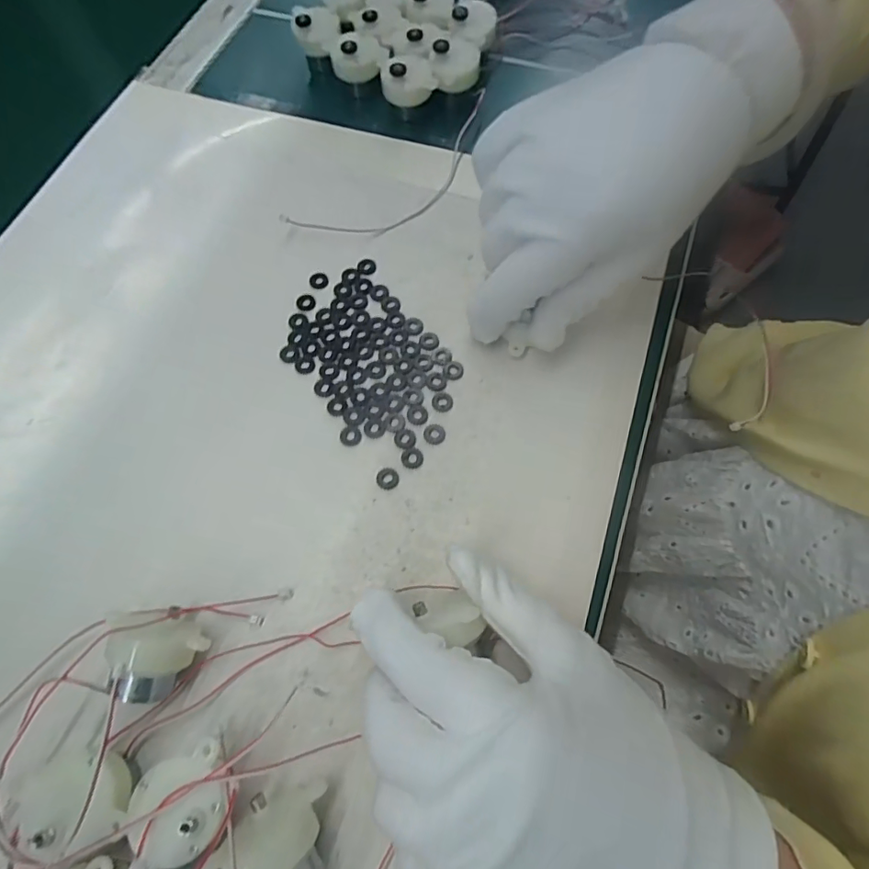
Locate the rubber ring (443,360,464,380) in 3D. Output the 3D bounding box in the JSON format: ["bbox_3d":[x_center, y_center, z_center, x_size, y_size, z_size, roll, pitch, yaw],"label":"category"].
[{"bbox_3d":[0.010,-0.034,0.267,0.010,0.004,0.011,-1,68,2],"label":"rubber ring"}]

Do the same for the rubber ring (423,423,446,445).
[{"bbox_3d":[0.000,-0.001,0.253,0.011,0.004,0.011,-1,68,2],"label":"rubber ring"}]

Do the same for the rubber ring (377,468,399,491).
[{"bbox_3d":[-0.022,0.021,0.245,0.010,0.004,0.010,-1,68,2],"label":"rubber ring"}]

